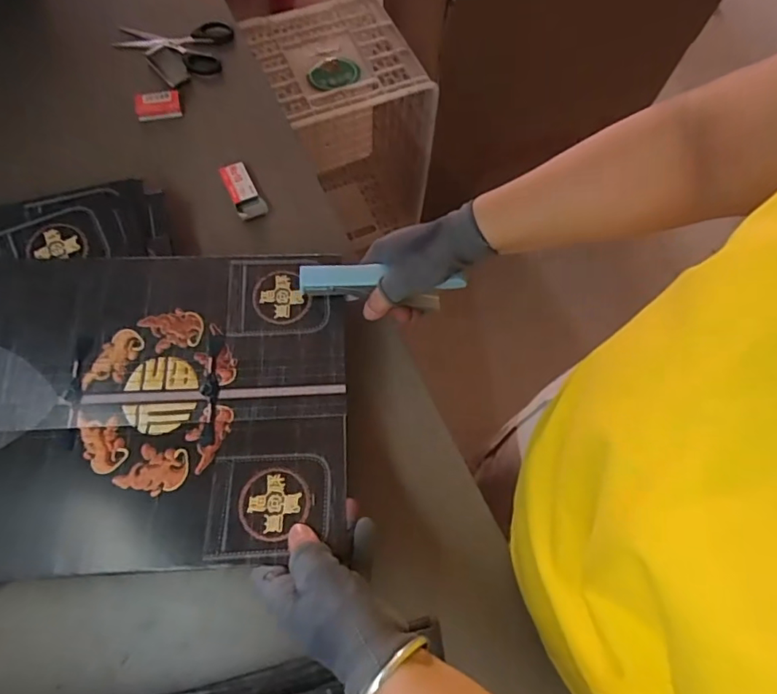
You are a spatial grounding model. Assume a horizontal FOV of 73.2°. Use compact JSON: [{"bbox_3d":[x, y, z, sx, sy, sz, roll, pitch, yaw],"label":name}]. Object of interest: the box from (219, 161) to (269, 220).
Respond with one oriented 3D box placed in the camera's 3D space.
[{"bbox_3d":[-0.166,-0.178,0.594,0.031,0.015,0.071,-28,84,-14],"label":"box"}]

